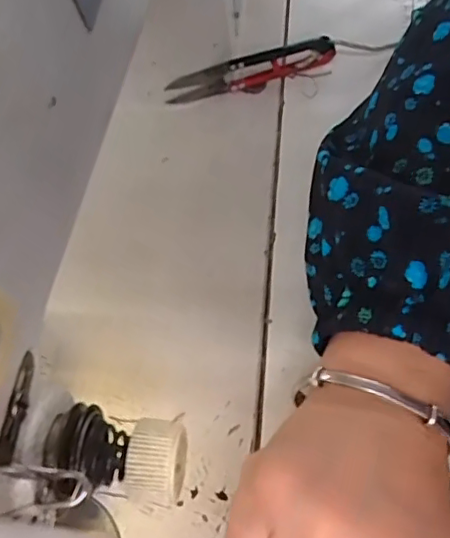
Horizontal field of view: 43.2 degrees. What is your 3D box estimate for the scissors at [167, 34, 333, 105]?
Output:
[{"bbox_3d":[0.015,-0.119,0.338,0.101,0.031,0.013,-11,63,-1],"label":"scissors"}]

